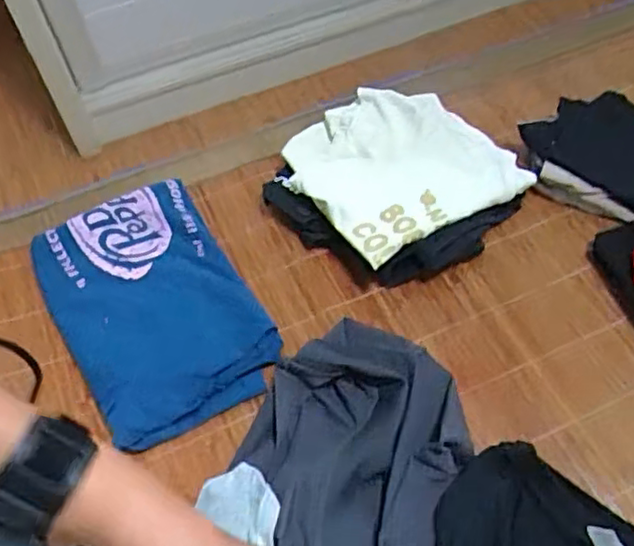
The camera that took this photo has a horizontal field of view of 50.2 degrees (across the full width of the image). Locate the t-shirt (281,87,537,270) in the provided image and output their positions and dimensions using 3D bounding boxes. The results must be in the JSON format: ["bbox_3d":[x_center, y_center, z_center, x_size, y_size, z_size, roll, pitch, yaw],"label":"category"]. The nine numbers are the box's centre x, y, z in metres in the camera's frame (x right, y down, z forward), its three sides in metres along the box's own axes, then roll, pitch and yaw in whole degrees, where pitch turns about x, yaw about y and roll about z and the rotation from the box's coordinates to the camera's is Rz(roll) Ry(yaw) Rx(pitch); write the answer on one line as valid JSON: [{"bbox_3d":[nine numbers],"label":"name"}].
[{"bbox_3d":[0.088,-0.137,0.761,0.233,0.040,0.226,-30,59,-19],"label":"t-shirt"}]

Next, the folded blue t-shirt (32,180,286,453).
[{"bbox_3d":[-0.174,0.033,0.702,0.184,0.028,0.271,-28,59,-15],"label":"folded blue t-shirt"}]

